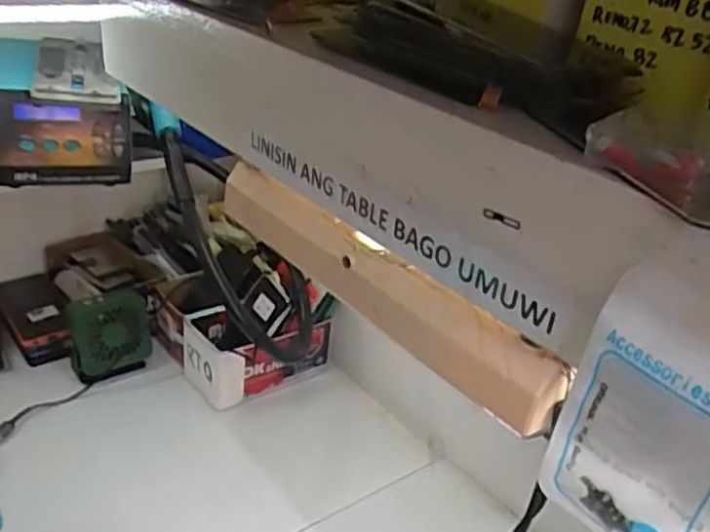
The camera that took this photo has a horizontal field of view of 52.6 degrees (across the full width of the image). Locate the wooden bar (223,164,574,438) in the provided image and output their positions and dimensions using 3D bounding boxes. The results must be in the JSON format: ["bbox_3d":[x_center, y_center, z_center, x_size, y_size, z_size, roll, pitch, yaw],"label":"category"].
[{"bbox_3d":[0.005,0.008,0.462,0.027,0.044,0.319,-19,38,-38],"label":"wooden bar"}]

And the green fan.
[{"bbox_3d":[-0.343,0.102,1.006,0.107,0.117,0.077,-7,31,-23],"label":"green fan"}]

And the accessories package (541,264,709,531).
[{"bbox_3d":[0.129,0.074,0.313,0.013,0.137,0.081,-16,36,-35],"label":"accessories package"}]

